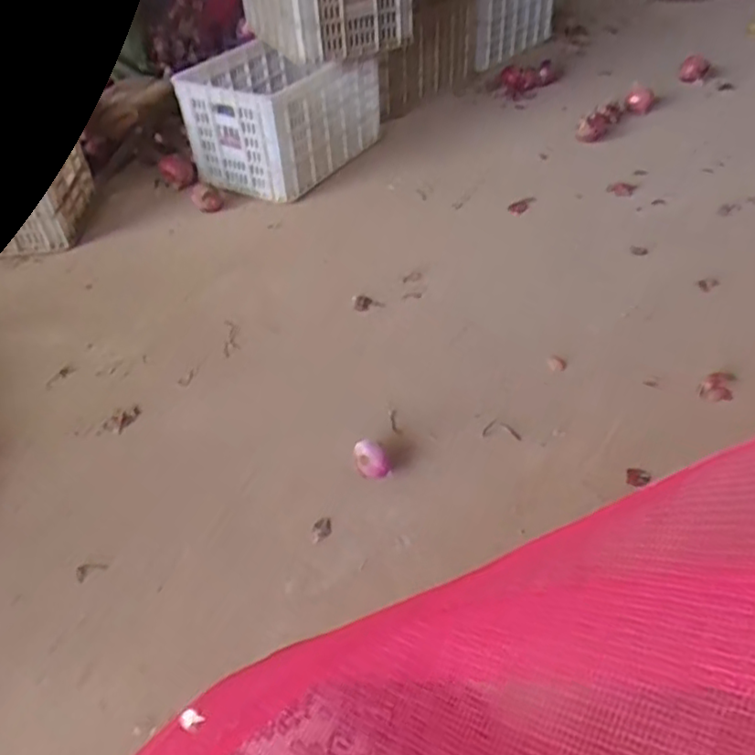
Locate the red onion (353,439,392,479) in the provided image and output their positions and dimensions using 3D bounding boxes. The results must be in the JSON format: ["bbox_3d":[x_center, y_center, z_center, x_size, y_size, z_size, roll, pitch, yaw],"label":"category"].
[{"bbox_3d":[-0.009,0.135,1.044,0.061,0.052,0.053,-5,43,-1],"label":"red onion"}]

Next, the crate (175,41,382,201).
[{"bbox_3d":[-0.265,-0.737,1.819,0.376,0.279,0.455,21,48,24],"label":"crate"}]

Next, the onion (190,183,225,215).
[{"bbox_3d":[-0.455,-0.477,1.704,0.052,0.066,0.063,13,45,17],"label":"onion"}]

